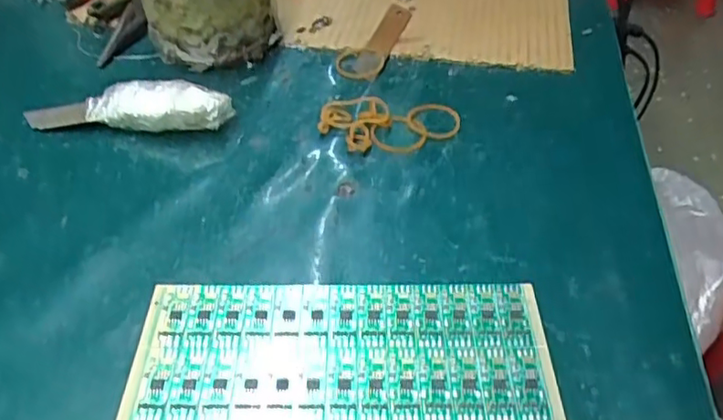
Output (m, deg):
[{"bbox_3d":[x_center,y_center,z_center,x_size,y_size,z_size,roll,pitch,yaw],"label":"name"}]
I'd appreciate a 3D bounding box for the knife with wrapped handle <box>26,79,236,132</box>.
[{"bbox_3d":[-0.135,-0.059,0.355,0.120,0.026,0.023,4,44,5],"label":"knife with wrapped handle"}]

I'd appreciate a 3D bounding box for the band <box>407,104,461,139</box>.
[{"bbox_3d":[0.043,-0.053,0.363,0.031,0.004,0.032,0,44,0],"label":"band"}]

